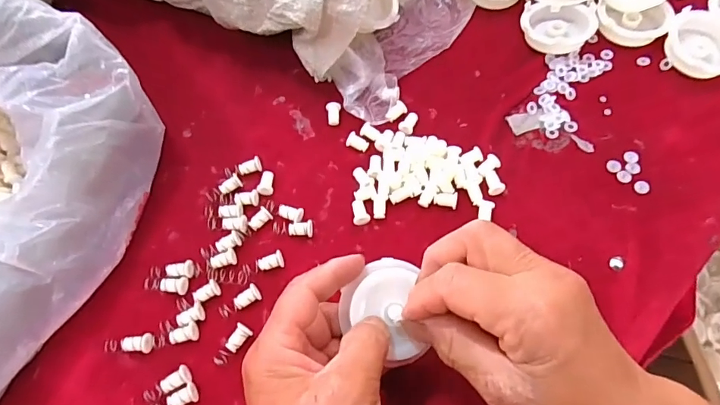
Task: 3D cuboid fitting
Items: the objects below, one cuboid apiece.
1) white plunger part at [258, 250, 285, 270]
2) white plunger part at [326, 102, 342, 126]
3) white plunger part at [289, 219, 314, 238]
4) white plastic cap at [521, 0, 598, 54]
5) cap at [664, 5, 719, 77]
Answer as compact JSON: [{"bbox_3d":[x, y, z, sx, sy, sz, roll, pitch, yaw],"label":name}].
[{"bbox_3d":[-0.059,0.039,0.296,0.016,0.009,0.010,-16,65,-5],"label":"white plunger part"},{"bbox_3d":[-0.021,-0.070,0.349,0.012,0.006,0.017,0,65,2],"label":"white plunger part"},{"bbox_3d":[-0.040,0.018,0.306,0.017,0.009,0.012,8,65,6],"label":"white plunger part"},{"bbox_3d":[0.167,-0.147,0.370,0.059,0.016,0.059,-1,65,2],"label":"white plastic cap"},{"bbox_3d":[0.277,-0.129,0.357,0.059,0.021,0.059,-1,65,2],"label":"cap"}]

